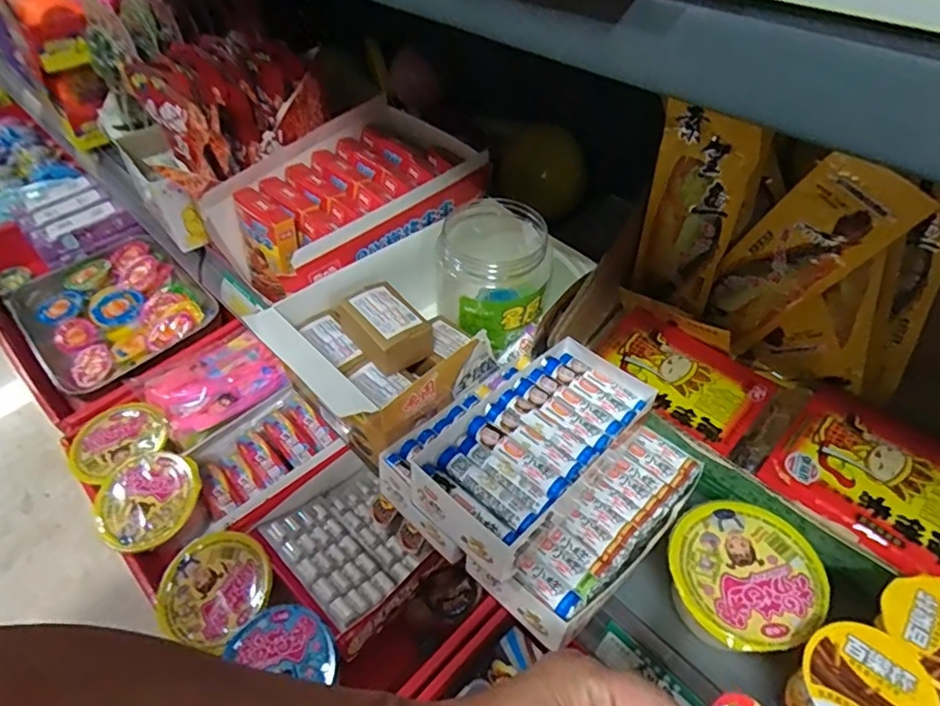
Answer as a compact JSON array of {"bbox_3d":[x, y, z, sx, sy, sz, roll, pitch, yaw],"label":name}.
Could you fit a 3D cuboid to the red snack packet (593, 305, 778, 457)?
[{"bbox_3d":[0.179,0.018,0.515,0.142,0.008,0.093,34,58,29],"label":"red snack packet"}]

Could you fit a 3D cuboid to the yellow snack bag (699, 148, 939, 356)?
[{"bbox_3d":[0.251,-0.071,0.466,0.073,0.181,0.020,26,52,-1],"label":"yellow snack bag"}]

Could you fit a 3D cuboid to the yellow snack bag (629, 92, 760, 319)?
[{"bbox_3d":[0.181,-0.111,0.492,0.070,0.170,0.018,27,55,25],"label":"yellow snack bag"}]

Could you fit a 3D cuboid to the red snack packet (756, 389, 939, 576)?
[{"bbox_3d":[0.305,0.095,0.436,0.140,0.014,0.116,35,59,29],"label":"red snack packet"}]

